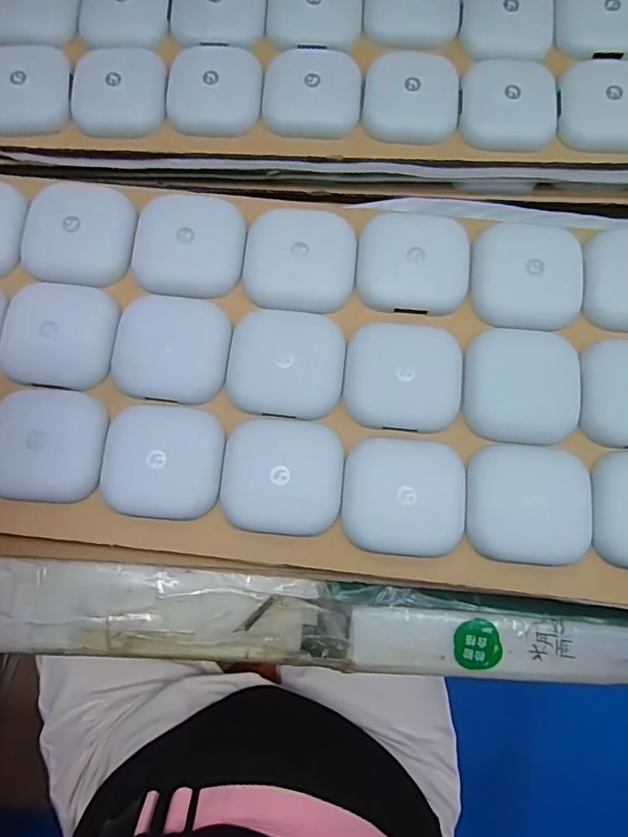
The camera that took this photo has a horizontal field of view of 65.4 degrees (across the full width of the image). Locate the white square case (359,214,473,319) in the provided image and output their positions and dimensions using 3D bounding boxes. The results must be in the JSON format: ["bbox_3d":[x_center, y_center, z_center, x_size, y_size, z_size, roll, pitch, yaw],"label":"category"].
[{"bbox_3d":[0.060,-0.094,0.293,0.065,0.018,0.059,5,81,3],"label":"white square case"}]

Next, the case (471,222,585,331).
[{"bbox_3d":[0.128,-0.086,0.292,0.064,0.013,0.064,6,81,3],"label":"case"}]

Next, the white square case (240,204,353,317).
[{"bbox_3d":[-0.009,-0.096,0.294,0.065,0.017,0.060,4,81,3],"label":"white square case"}]

